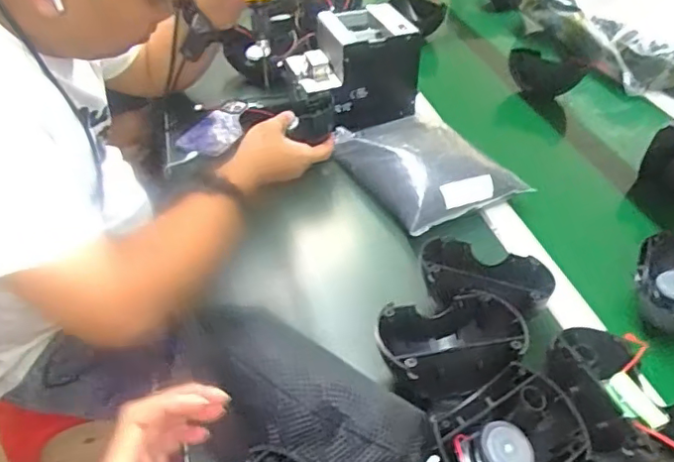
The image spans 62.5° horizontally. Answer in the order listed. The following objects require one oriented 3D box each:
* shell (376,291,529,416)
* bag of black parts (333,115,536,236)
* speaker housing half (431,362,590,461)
[{"bbox_3d":[0.106,0.111,0.516,0.138,0.060,0.100,-5,41,-8],"label":"shell"},{"bbox_3d":[0.110,-0.093,0.776,0.177,0.073,0.238,-20,45,-23],"label":"bag of black parts"},{"bbox_3d":[0.142,0.166,0.453,0.109,0.048,0.097,-22,46,-25],"label":"speaker housing half"}]

